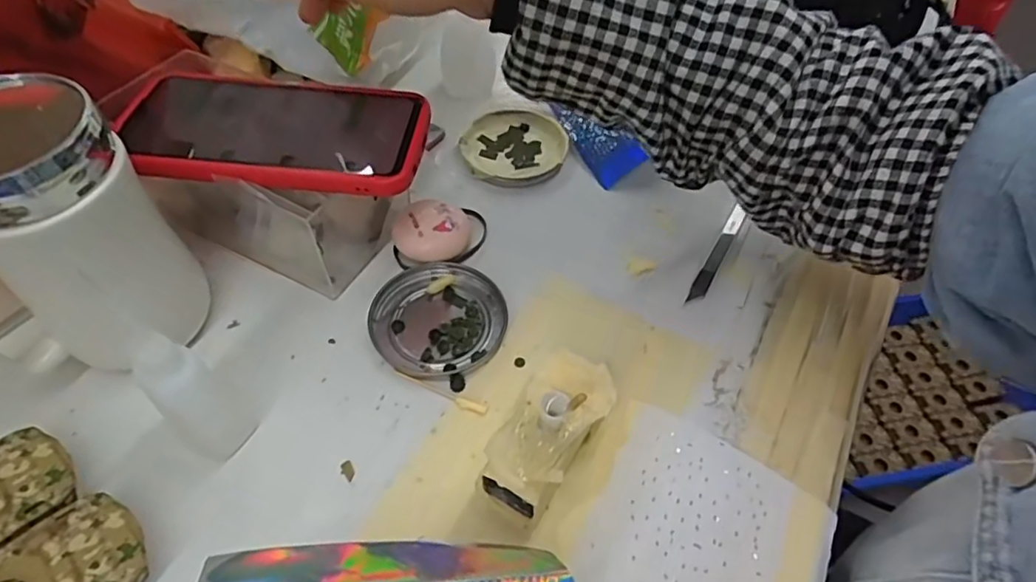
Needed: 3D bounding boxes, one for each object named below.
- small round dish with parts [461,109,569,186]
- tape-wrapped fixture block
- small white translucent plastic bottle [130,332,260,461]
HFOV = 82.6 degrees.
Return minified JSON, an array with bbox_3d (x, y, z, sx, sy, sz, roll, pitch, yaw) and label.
[{"bbox_3d":[-0.003,-0.108,0.448,0.078,0.012,0.080,2,53,-2],"label":"small round dish with parts"},{"bbox_3d":[0.016,0.070,0.292,0.045,0.042,0.084,26,56,15],"label":"tape-wrapped fixture block"},{"bbox_3d":[-0.150,0.053,0.276,0.024,0.076,0.027,24,56,14],"label":"small white translucent plastic bottle"}]

